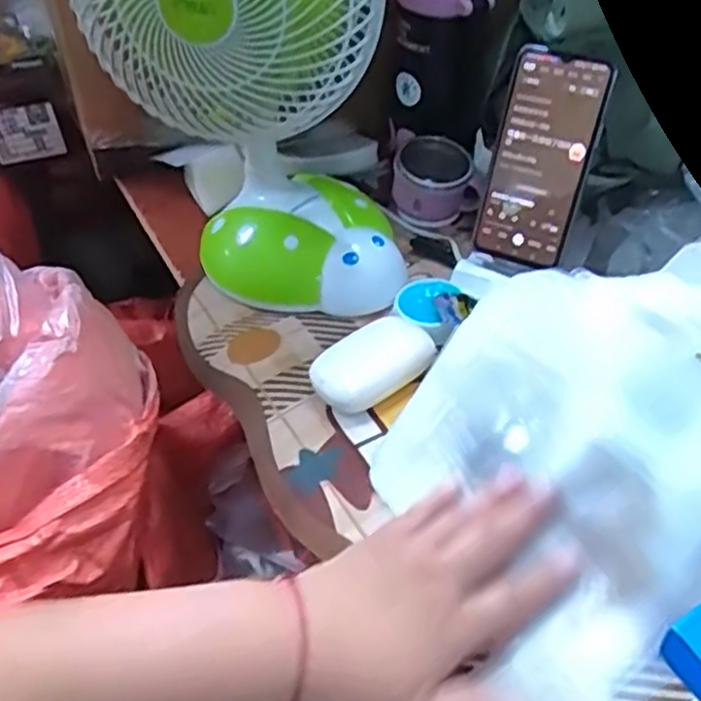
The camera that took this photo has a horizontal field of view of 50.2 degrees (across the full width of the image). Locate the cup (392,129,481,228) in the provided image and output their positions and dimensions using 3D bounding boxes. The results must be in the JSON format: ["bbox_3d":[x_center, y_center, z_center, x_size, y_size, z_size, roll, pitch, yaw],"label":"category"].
[{"bbox_3d":[0.079,-0.157,0.689,0.083,0.066,0.067,4,44,8],"label":"cup"}]

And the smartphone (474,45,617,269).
[{"bbox_3d":[0.147,-0.145,0.577,0.071,0.156,0.017,23,26,24],"label":"smartphone"}]

